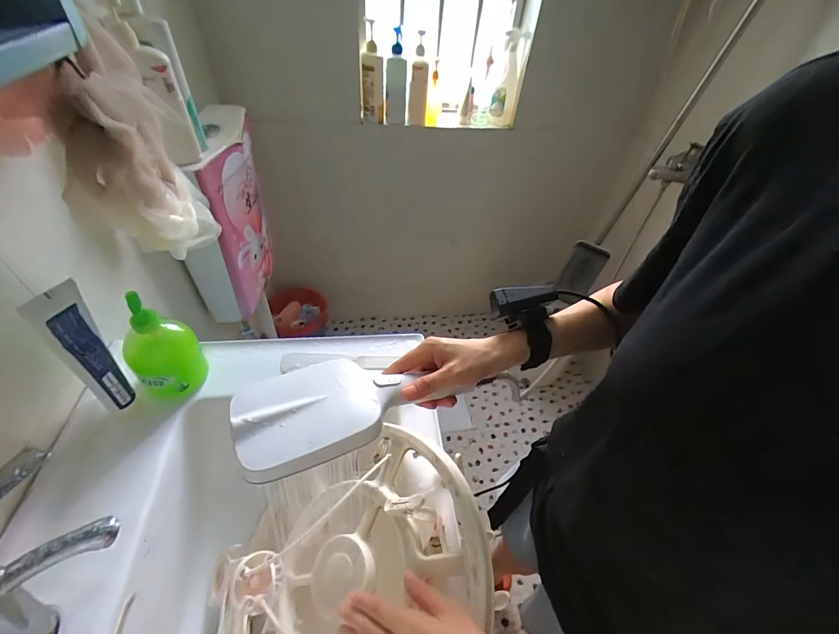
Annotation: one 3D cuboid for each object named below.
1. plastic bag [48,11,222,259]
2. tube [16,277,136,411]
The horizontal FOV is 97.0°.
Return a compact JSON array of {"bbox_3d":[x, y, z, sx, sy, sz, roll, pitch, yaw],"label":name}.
[{"bbox_3d":[-0.320,-0.169,0.408,0.123,0.206,0.127,-23,53,-25],"label":"plastic bag"},{"bbox_3d":[-0.370,0.043,0.421,0.025,0.184,0.049,36,53,26],"label":"tube"}]

